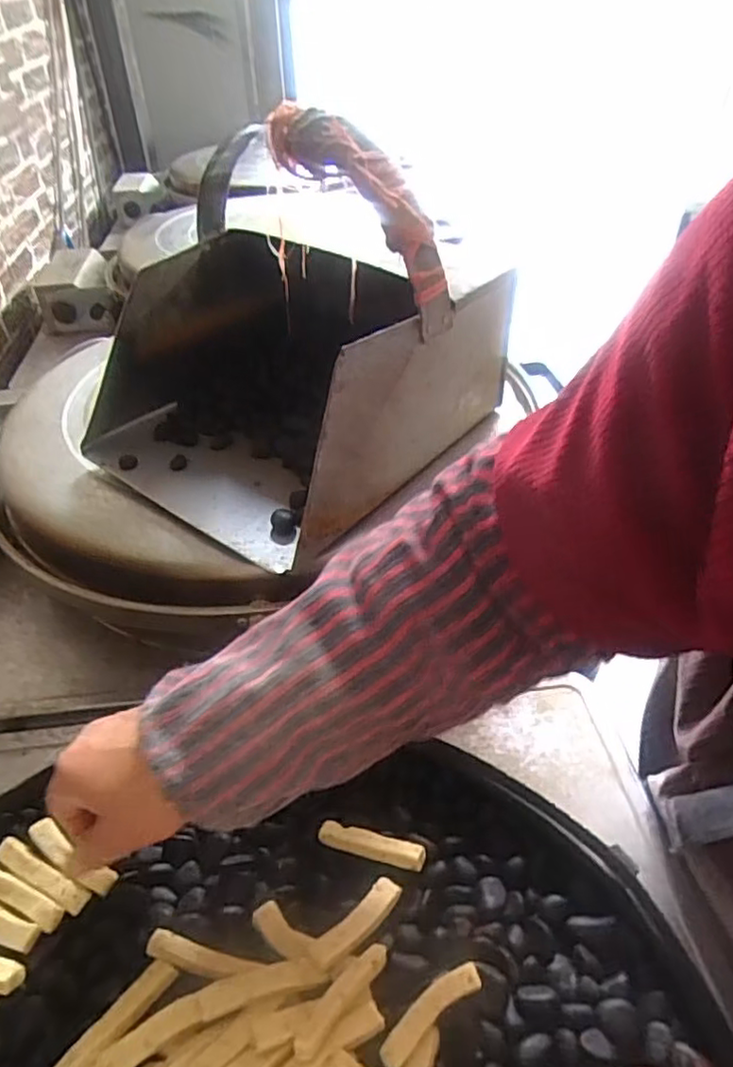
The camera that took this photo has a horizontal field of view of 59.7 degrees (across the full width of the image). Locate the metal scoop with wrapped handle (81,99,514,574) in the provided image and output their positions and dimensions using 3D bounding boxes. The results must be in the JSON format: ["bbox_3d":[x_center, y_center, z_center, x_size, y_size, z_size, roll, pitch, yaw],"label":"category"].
[{"bbox_3d":[-0.074,-0.189,0.576,0.287,0.264,0.315,25,48,28],"label":"metal scoop with wrapped handle"}]

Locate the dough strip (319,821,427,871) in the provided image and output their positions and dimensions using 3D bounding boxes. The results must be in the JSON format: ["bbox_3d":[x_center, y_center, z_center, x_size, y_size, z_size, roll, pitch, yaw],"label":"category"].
[{"bbox_3d":[0.003,0.213,0.435,0.073,0.011,0.016,9,42,12],"label":"dough strip"}]

